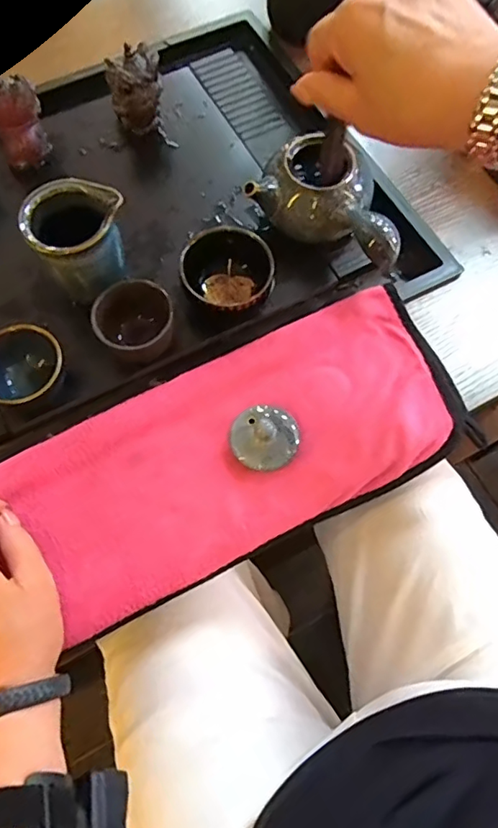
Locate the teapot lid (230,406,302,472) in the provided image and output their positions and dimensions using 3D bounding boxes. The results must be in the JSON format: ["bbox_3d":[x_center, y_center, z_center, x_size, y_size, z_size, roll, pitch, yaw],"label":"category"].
[{"bbox_3d":[0.012,0.013,0.389,0.048,0.026,0.048,0,66,1],"label":"teapot lid"}]

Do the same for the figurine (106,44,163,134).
[{"bbox_3d":[-0.102,-0.296,0.506,0.047,0.072,0.037,-21,69,-8],"label":"figurine"}]

